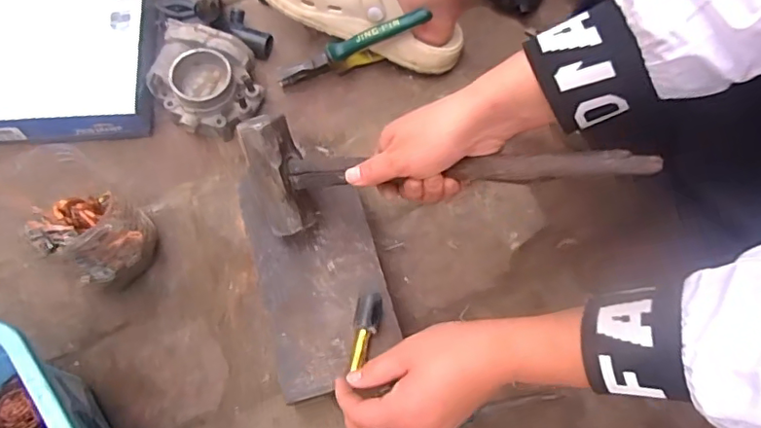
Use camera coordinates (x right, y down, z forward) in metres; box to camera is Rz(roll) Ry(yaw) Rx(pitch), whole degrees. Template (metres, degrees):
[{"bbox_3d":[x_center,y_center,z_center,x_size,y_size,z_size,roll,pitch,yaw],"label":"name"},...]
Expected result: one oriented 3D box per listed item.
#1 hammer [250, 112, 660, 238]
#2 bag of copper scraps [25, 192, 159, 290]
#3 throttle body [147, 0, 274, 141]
[{"bbox_3d":[0.030,-0.046,0.437,0.334,0.104,0.045,-4,23,30],"label":"hammer"},{"bbox_3d":[-0.270,0.023,0.537,0.077,0.099,0.086,34,72,10],"label":"bag of copper scraps"},{"bbox_3d":[-0.196,-0.188,0.635,0.125,0.060,0.194,1,70,-2],"label":"throttle body"}]

